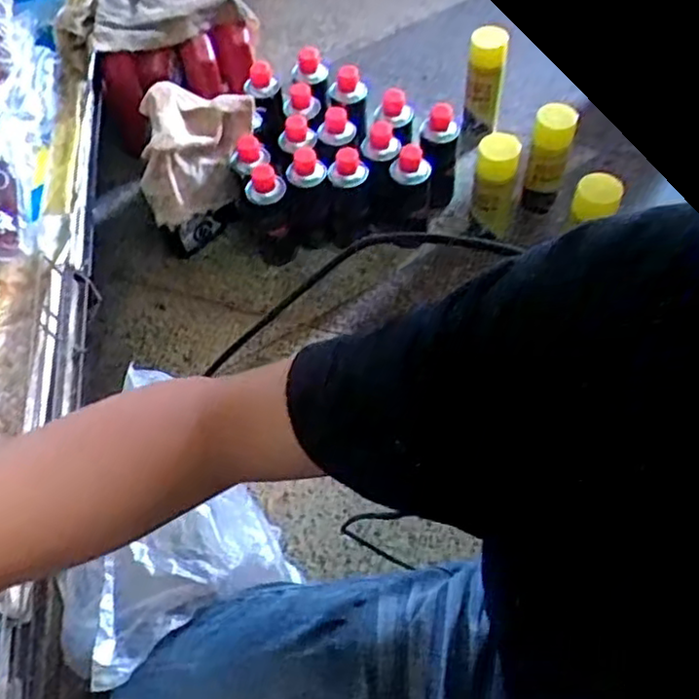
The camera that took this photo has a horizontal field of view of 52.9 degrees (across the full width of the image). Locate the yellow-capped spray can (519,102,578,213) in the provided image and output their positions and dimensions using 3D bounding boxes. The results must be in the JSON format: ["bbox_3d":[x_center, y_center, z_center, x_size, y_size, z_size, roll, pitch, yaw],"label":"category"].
[{"bbox_3d":[0.336,-0.319,1.198,0.061,0.215,0.072,15,60,12],"label":"yellow-capped spray can"}]

